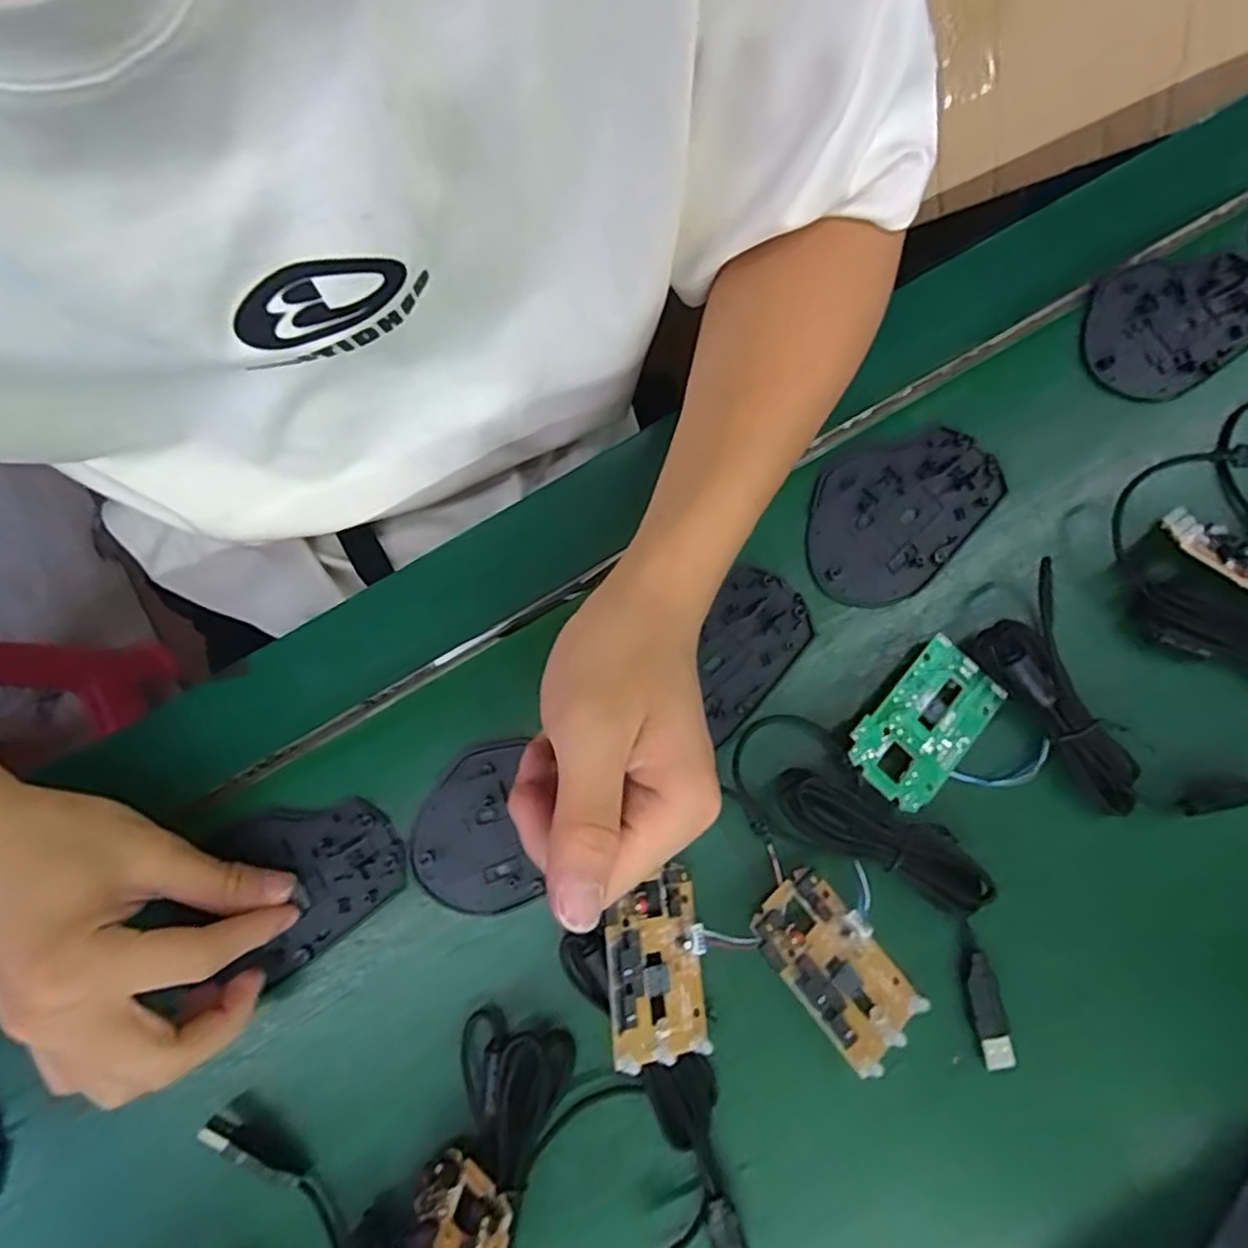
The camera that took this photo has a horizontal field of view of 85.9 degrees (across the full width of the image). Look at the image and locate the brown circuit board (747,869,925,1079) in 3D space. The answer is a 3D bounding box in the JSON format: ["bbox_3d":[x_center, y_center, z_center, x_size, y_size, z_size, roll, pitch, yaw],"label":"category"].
[{"bbox_3d":[0.095,0.153,0.297,0.043,0.022,0.078,-40,81,-6],"label":"brown circuit board"}]

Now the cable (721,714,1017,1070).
[{"bbox_3d":[0.120,0.116,0.305,0.062,0.020,0.176,-44,82,-7],"label":"cable"}]

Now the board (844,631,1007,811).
[{"bbox_3d":[0.141,0.047,0.315,0.045,0.006,0.077,45,78,1],"label":"board"}]

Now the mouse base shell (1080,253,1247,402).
[{"bbox_3d":[0.296,-0.165,0.363,0.111,0.006,0.072,-35,81,-5],"label":"mouse base shell"}]

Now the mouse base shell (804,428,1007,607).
[{"bbox_3d":[0.138,-0.059,0.346,0.072,0.006,0.108,42,83,8],"label":"mouse base shell"}]

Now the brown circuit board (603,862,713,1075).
[{"bbox_3d":[0.015,0.149,0.294,0.043,0.013,0.076,3,74,-23],"label":"brown circuit board"}]

